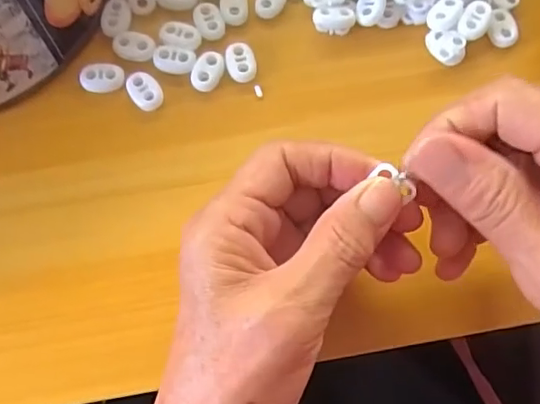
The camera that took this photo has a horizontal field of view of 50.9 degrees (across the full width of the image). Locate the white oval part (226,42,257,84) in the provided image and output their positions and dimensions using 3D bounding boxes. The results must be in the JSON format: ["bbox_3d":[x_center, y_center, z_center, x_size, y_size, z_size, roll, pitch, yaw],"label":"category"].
[{"bbox_3d":[-0.015,-0.074,0.299,0.014,0.006,0.022,-15,72,-5],"label":"white oval part"}]

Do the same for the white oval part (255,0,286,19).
[{"bbox_3d":[0.000,-0.111,0.311,0.015,0.006,0.020,16,72,5],"label":"white oval part"}]

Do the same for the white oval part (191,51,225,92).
[{"bbox_3d":[-0.033,-0.069,0.296,0.015,0.005,0.021,22,73,7],"label":"white oval part"}]

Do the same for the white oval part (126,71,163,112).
[{"bbox_3d":[-0.065,-0.058,0.294,0.015,0.005,0.023,-36,75,-11],"label":"white oval part"}]

